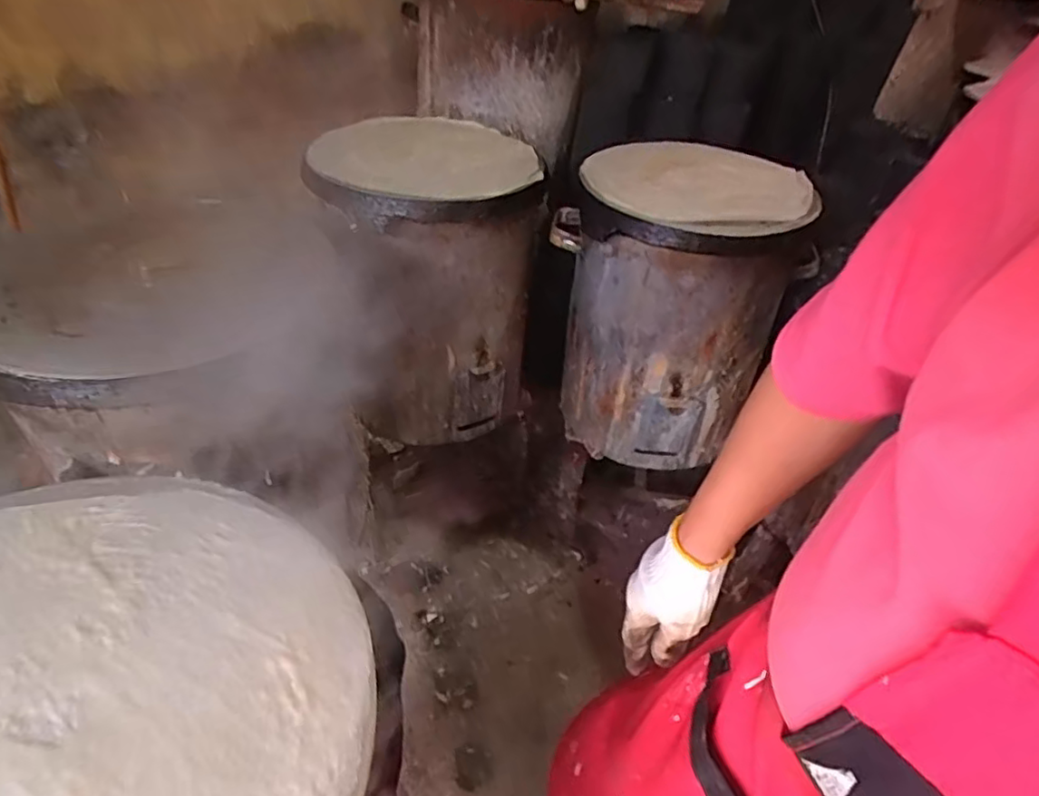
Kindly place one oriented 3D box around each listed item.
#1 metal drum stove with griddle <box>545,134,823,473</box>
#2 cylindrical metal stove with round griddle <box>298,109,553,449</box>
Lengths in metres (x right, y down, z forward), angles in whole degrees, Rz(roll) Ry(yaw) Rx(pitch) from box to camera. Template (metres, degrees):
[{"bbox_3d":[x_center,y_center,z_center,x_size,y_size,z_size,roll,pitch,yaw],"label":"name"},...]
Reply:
[{"bbox_3d":[0.263,-0.181,1.160,0.388,0.470,0.407,9,40,4],"label":"metal drum stove with griddle"},{"bbox_3d":[-0.165,-0.207,1.140,0.356,0.469,0.336,-9,42,-17],"label":"cylindrical metal stove with round griddle"}]

